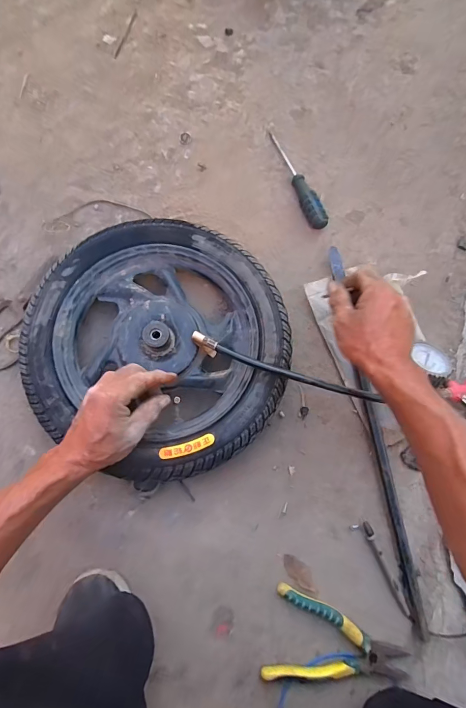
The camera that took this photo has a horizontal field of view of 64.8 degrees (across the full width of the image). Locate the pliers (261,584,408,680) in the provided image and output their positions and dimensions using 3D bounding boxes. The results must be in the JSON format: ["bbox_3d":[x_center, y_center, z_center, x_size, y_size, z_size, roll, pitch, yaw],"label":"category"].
[{"bbox_3d":[0.134,0.375,0.476,0.169,0.013,0.106,11,79,1],"label":"pliers"}]

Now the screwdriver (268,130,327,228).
[{"bbox_3d":[0.105,-0.285,0.594,0.026,0.026,0.189,-21,80,-5],"label":"screwdriver"}]

